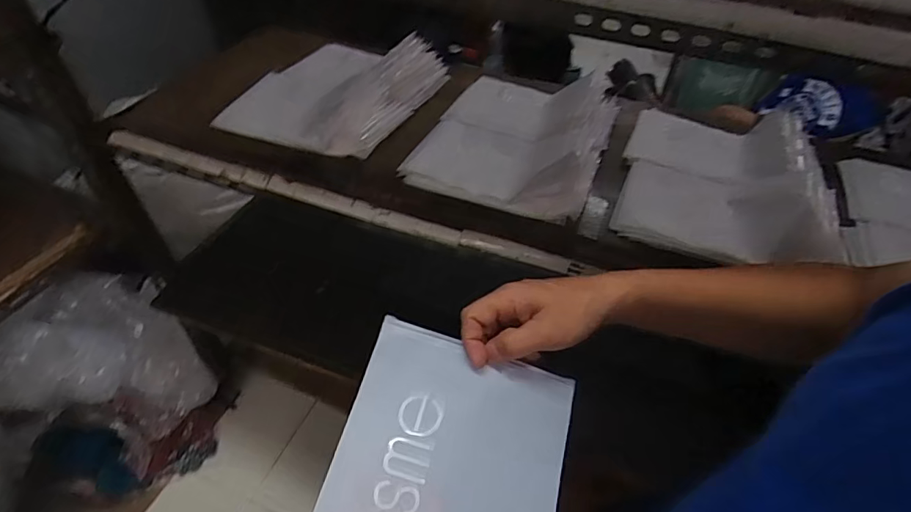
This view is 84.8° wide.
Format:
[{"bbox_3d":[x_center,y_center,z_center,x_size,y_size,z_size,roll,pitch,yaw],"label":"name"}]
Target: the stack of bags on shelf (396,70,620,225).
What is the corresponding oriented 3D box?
[{"bbox_3d":[0.115,-0.223,0.851,0.277,0.055,0.402,18,48,14],"label":"stack of bags on shelf"}]

